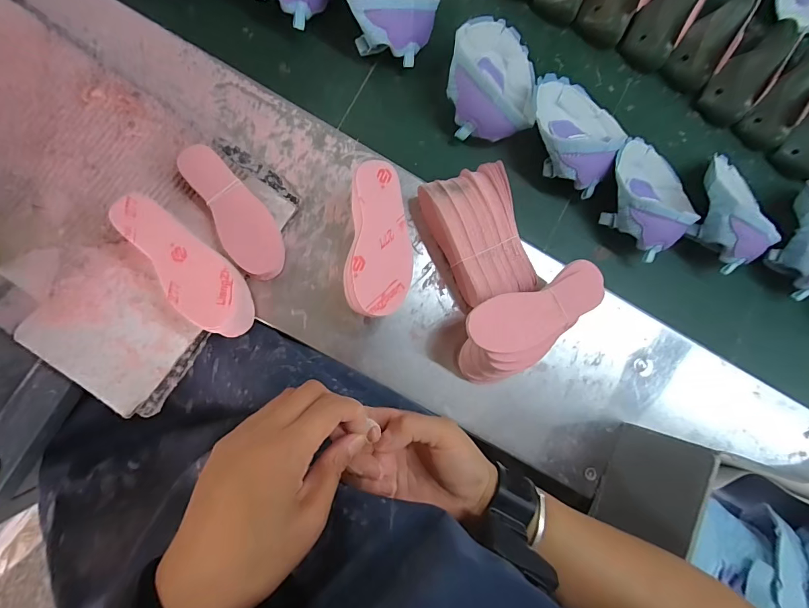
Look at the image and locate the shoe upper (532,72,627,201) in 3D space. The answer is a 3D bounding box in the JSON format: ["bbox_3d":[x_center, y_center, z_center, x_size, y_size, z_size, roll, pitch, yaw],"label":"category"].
[{"bbox_3d":[0.212,-0.220,0.476,0.130,0.054,0.132,0,86,-8],"label":"shoe upper"}]

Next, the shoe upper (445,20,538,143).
[{"bbox_3d":[0.111,-0.279,0.470,0.119,0.066,0.140,-2,87,-8],"label":"shoe upper"}]

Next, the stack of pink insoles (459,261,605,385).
[{"bbox_3d":[0.138,0.024,0.430,0.160,0.088,0.090,-23,90,-8],"label":"stack of pink insoles"}]

